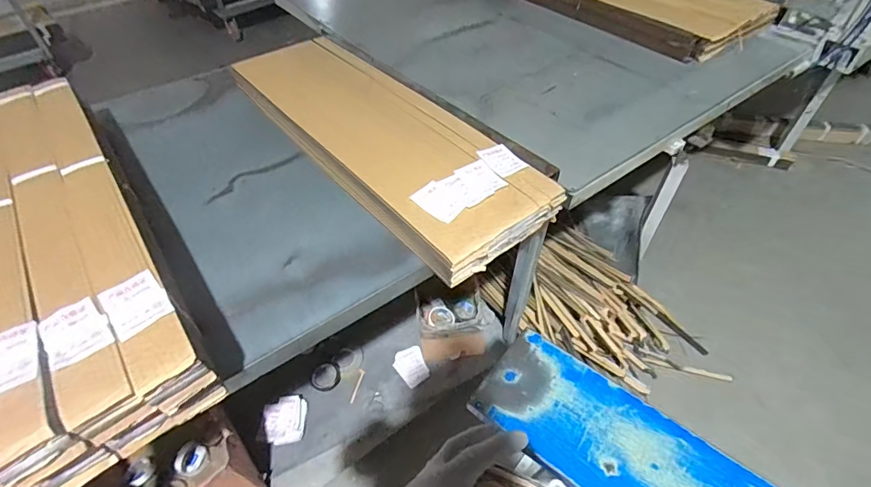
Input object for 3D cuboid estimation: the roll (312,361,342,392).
[{"bbox_3d":[-0.361,0.442,1.475,0.095,0.027,0.102,-1,48,1],"label":"roll"}]

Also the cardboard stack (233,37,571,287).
[{"bbox_3d":[-0.162,-0.316,1.127,0.342,0.065,0.989,-37,61,-19],"label":"cardboard stack"}]

